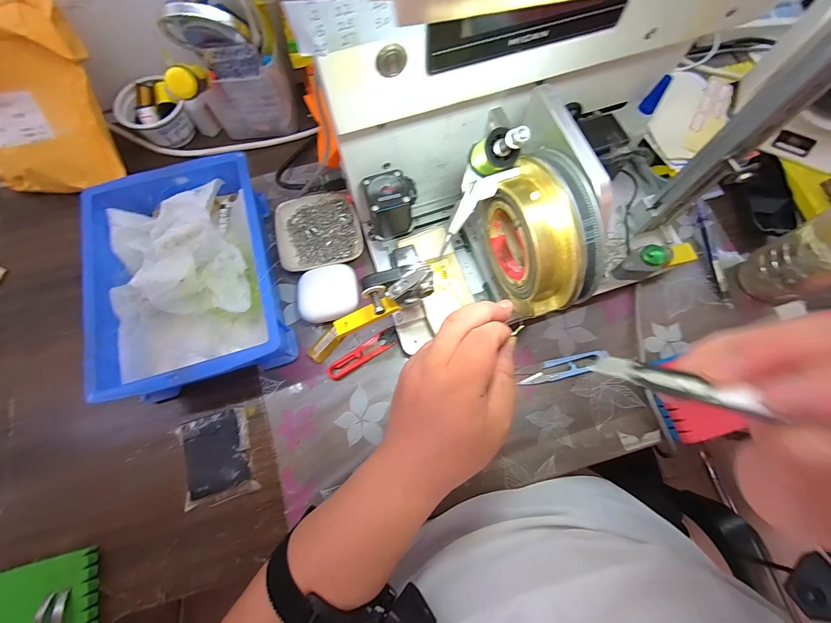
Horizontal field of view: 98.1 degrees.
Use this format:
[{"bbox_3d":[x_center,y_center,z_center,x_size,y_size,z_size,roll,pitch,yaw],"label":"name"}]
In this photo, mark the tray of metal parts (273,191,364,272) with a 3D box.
[{"bbox_3d":[-0.117,-0.099,0.439,0.097,0.018,0.101,-14,73,-4],"label":"tray of metal parts"}]

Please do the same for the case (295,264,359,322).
[{"bbox_3d":[-0.098,-0.020,0.410,0.066,0.023,0.060,-10,73,-3],"label":"case"}]

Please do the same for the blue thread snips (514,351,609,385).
[{"bbox_3d":[0.162,0.061,0.395,0.098,0.005,0.023,-13,58,0],"label":"blue thread snips"}]

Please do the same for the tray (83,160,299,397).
[{"bbox_3d":[-0.245,-0.043,0.397,0.173,0.071,0.254,-16,73,-4],"label":"tray"}]

